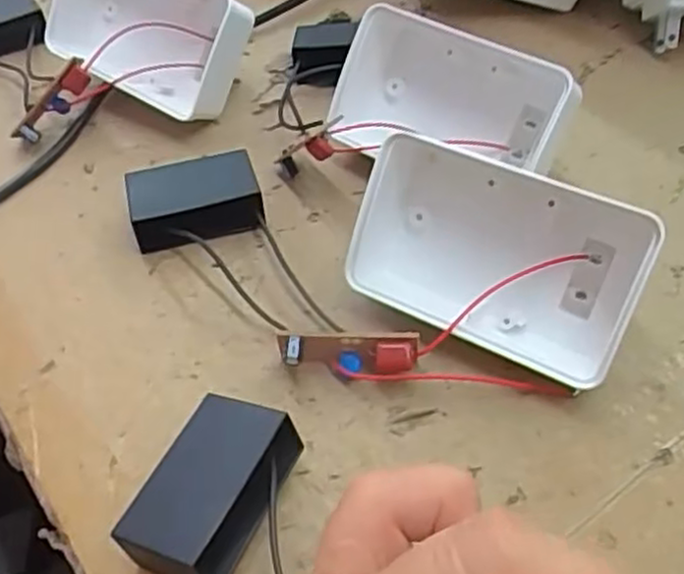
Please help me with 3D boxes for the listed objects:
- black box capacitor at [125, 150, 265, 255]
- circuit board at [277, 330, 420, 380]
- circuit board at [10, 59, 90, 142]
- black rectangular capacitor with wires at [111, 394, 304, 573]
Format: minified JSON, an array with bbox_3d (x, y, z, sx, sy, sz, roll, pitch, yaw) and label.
[{"bbox_3d":[-0.056,-0.033,0.287,0.048,0.020,0.032,-12,50,-6],"label":"black box capacitor"},{"bbox_3d":[0.002,0.022,0.237,0.043,0.017,0.009,0,50,5],"label":"circuit board"},{"bbox_3d":[-0.127,-0.081,0.326,0.044,0.016,0.011,-44,54,9],"label":"circuit board"},{"bbox_3d":[-0.035,0.056,0.205,0.029,0.025,0.047,18,53,19],"label":"black rectangular capacitor with wires"}]

